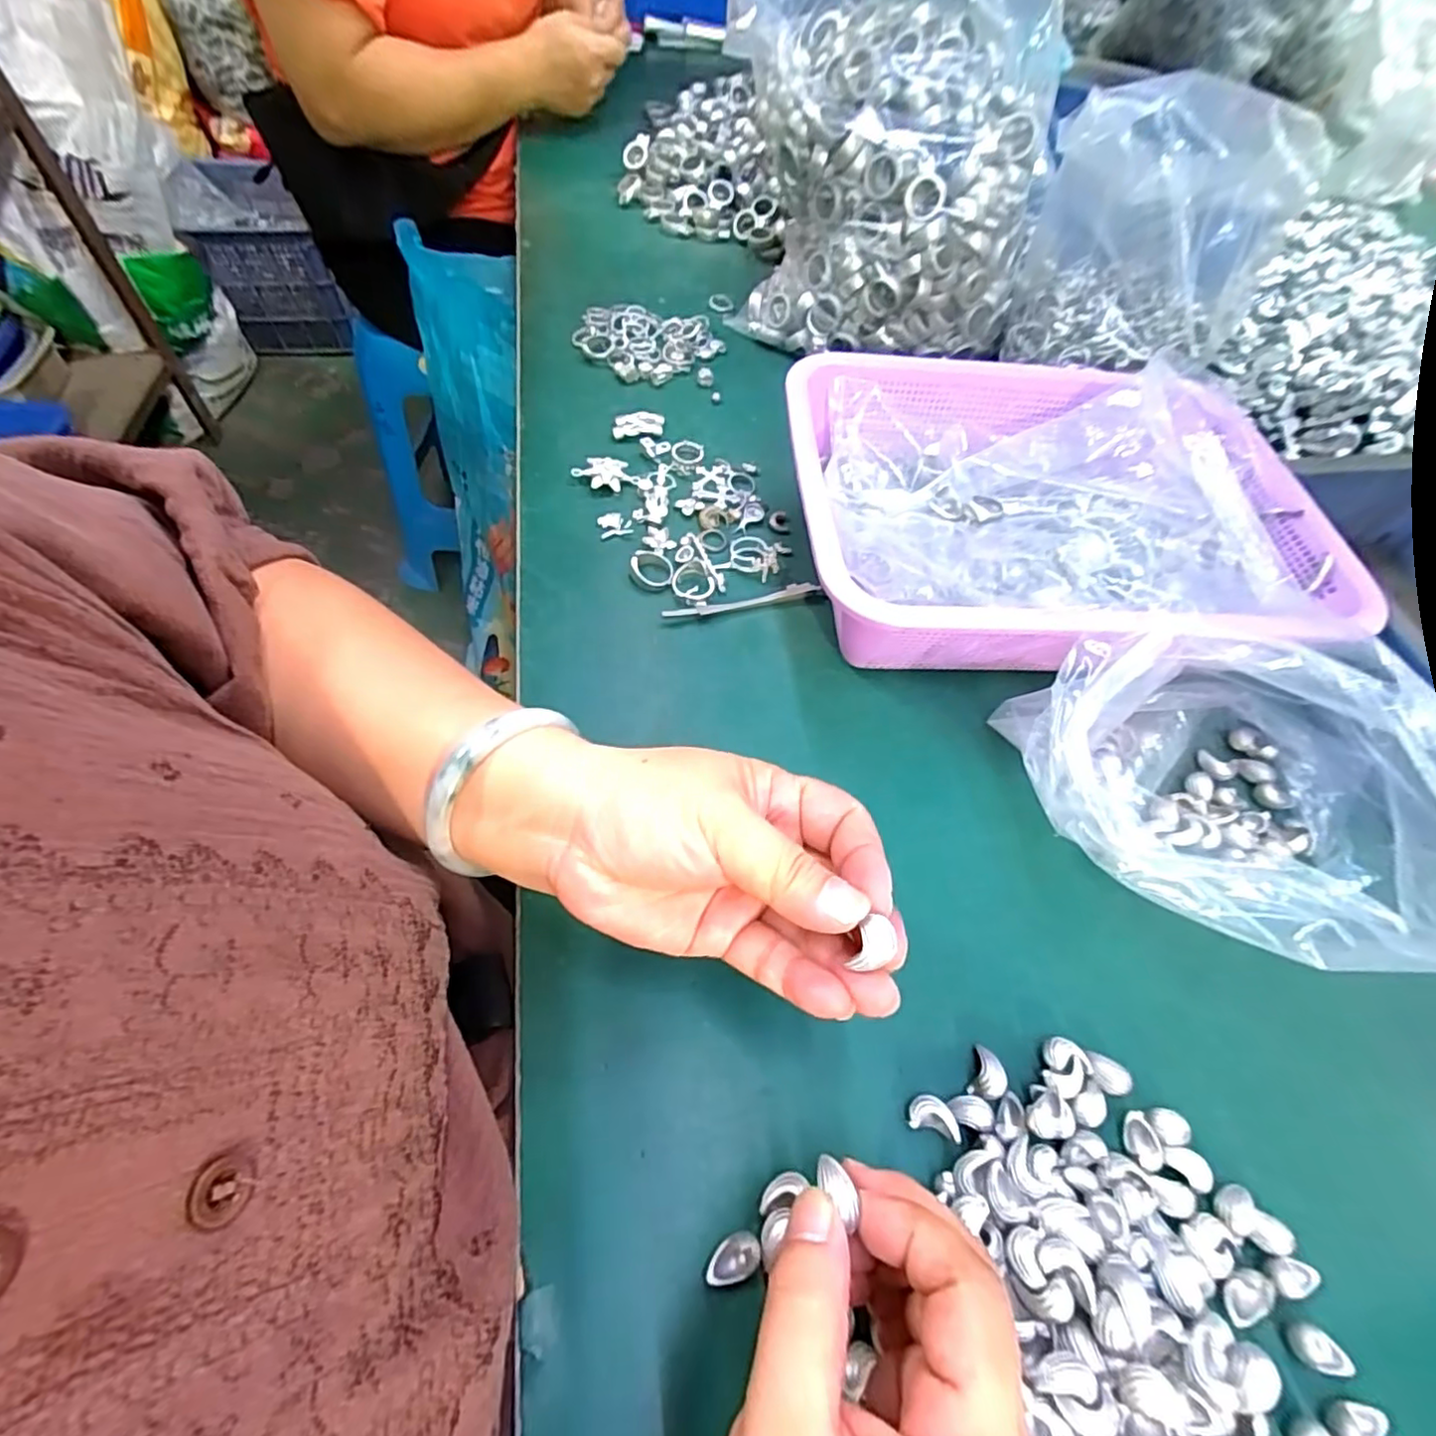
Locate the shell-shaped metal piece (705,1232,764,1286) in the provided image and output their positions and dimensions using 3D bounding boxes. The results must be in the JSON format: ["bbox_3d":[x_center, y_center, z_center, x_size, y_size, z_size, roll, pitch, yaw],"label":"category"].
[{"bbox_3d":[0.005,0.192,0.231,0.021,0.006,0.013,-19,62,-15],"label":"shell-shaped metal piece"}]

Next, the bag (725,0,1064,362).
[{"bbox_3d":[0.123,-0.427,0.494,0.235,0.231,0.203,6,59,-1],"label":"bag"}]

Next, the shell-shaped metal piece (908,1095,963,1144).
[{"bbox_3d":[0.086,0.159,0.260,0.019,0.010,0.013,15,59,5],"label":"shell-shaped metal piece"}]

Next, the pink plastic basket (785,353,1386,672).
[{"bbox_3d":[0.192,-0.121,0.398,0.299,0.081,0.226,-3,59,-6],"label":"pink plastic basket"}]

